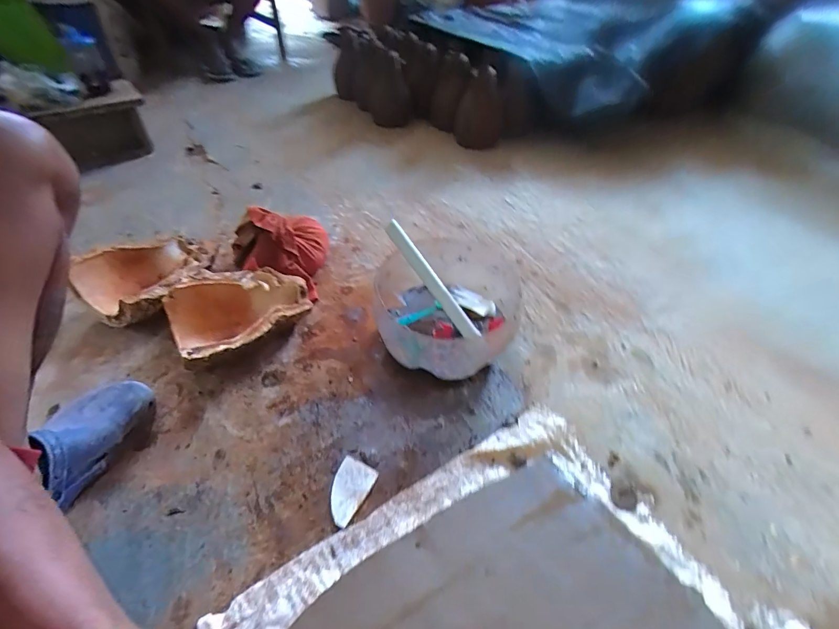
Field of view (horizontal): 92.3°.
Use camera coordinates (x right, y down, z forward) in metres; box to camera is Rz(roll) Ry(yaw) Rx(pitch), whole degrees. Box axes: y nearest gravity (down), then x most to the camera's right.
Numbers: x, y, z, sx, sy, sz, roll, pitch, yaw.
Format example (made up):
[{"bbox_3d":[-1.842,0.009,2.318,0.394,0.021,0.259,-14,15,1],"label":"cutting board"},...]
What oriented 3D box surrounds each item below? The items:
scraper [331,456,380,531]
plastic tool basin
[{"bbox_3d":[-0.099,0.239,0.549,0.053,0.004,0.081,22,50,18],"label":"scraper"},{"bbox_3d":[0.041,-0.009,0.687,0.235,0.144,0.234,1,47,-1],"label":"plastic tool basin"}]

